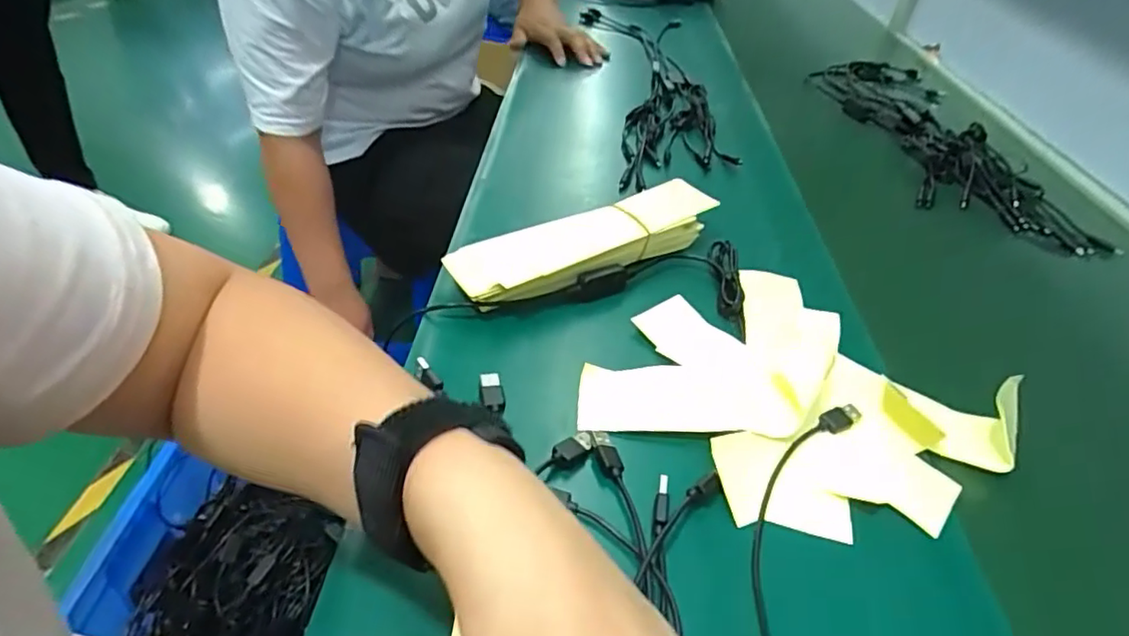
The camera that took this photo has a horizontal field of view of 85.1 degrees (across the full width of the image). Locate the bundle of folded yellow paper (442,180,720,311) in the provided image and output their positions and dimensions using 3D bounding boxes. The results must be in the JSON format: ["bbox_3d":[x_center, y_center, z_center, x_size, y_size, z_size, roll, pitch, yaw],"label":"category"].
[{"bbox_3d":[0.024,-0.063,0.514,0.237,0.035,0.062,-22,49,-31],"label":"bundle of folded yellow paper"}]

